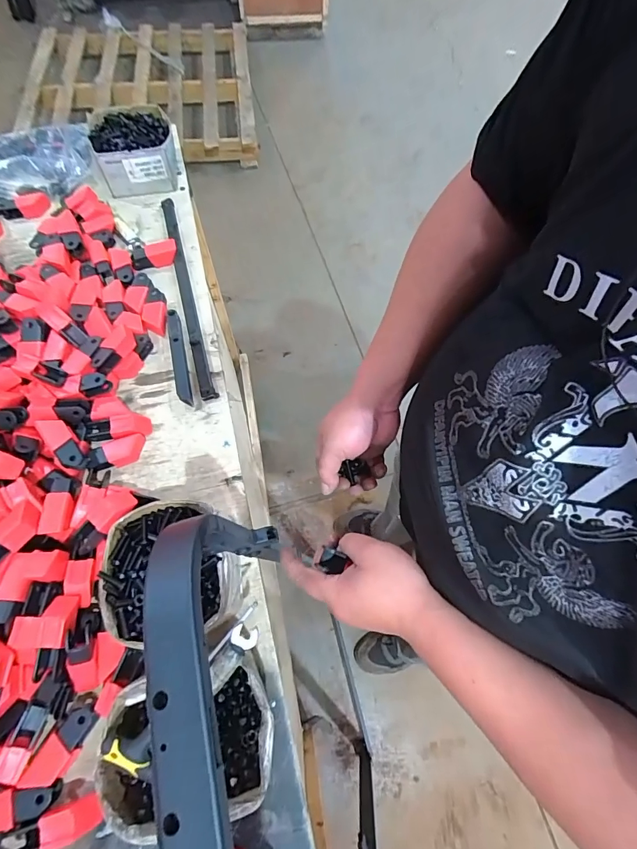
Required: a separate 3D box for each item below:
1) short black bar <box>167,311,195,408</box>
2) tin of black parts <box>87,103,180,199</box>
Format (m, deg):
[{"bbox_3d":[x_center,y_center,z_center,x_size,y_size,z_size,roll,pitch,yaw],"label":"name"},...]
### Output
[{"bbox_3d":[-0.233,-0.115,0.661,0.024,0.009,0.188,-14,67,-8],"label":"short black bar"},{"bbox_3d":[-0.405,-0.607,0.881,0.168,0.081,0.192,-13,67,-7],"label":"tin of black parts"}]

